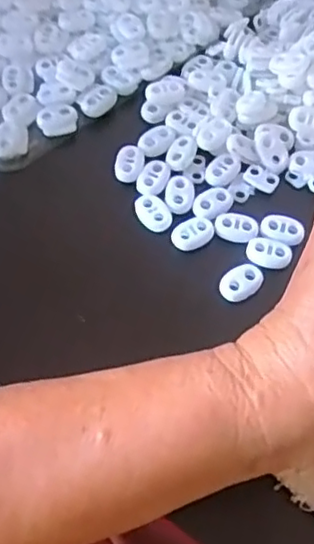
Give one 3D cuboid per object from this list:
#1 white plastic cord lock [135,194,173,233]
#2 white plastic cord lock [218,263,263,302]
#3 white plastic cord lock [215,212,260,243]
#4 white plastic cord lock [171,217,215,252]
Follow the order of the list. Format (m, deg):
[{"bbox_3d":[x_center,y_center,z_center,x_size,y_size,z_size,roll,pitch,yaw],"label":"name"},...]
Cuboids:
[{"bbox_3d":[-0.002,-0.031,0.327,0.016,0.004,0.023,-29,66,-16],"label":"white plastic cord lock"},{"bbox_3d":[0.041,0.006,0.310,0.022,0.006,0.015,-38,69,-20],"label":"white plastic cord lock"},{"bbox_3d":[0.041,-0.024,0.324,0.022,0.004,0.015,19,63,9],"label":"white plastic cord lock"},{"bbox_3d":[0.018,-0.020,0.322,0.023,0.004,0.014,-32,67,-17],"label":"white plastic cord lock"}]

